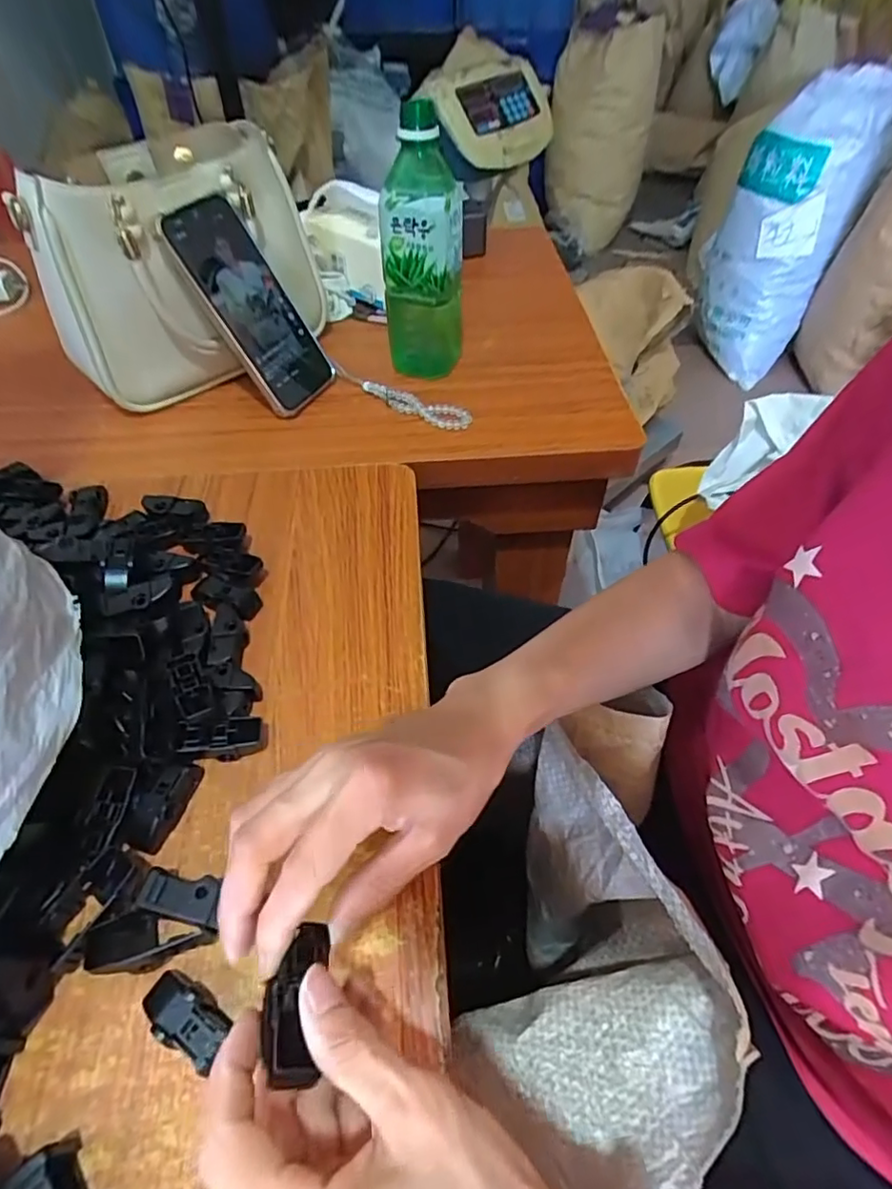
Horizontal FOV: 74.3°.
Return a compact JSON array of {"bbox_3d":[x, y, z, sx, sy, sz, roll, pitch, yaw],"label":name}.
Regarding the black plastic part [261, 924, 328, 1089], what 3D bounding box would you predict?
[{"bbox_3d":[-0.053,0.145,0.210,0.020,0.013,0.048,0,31,-1],"label":"black plastic part"}]

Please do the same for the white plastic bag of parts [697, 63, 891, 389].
[{"bbox_3d":[0.818,-0.876,1.437,0.188,0.602,0.257,-31,58,-24],"label":"white plastic bag of parts"}]

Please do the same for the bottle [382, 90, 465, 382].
[{"bbox_3d":[-0.019,-0.291,0.508,0.066,0.202,0.064,2,51,0],"label":"bottle"}]

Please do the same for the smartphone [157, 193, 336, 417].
[{"bbox_3d":[-0.168,-0.248,0.513,0.017,0.169,0.083,-2,46,41],"label":"smartphone"}]

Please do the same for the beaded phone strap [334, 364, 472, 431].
[{"bbox_3d":[-0.041,-0.182,0.540,0.142,0.014,0.029,26,55,19],"label":"beaded phone strap"}]

